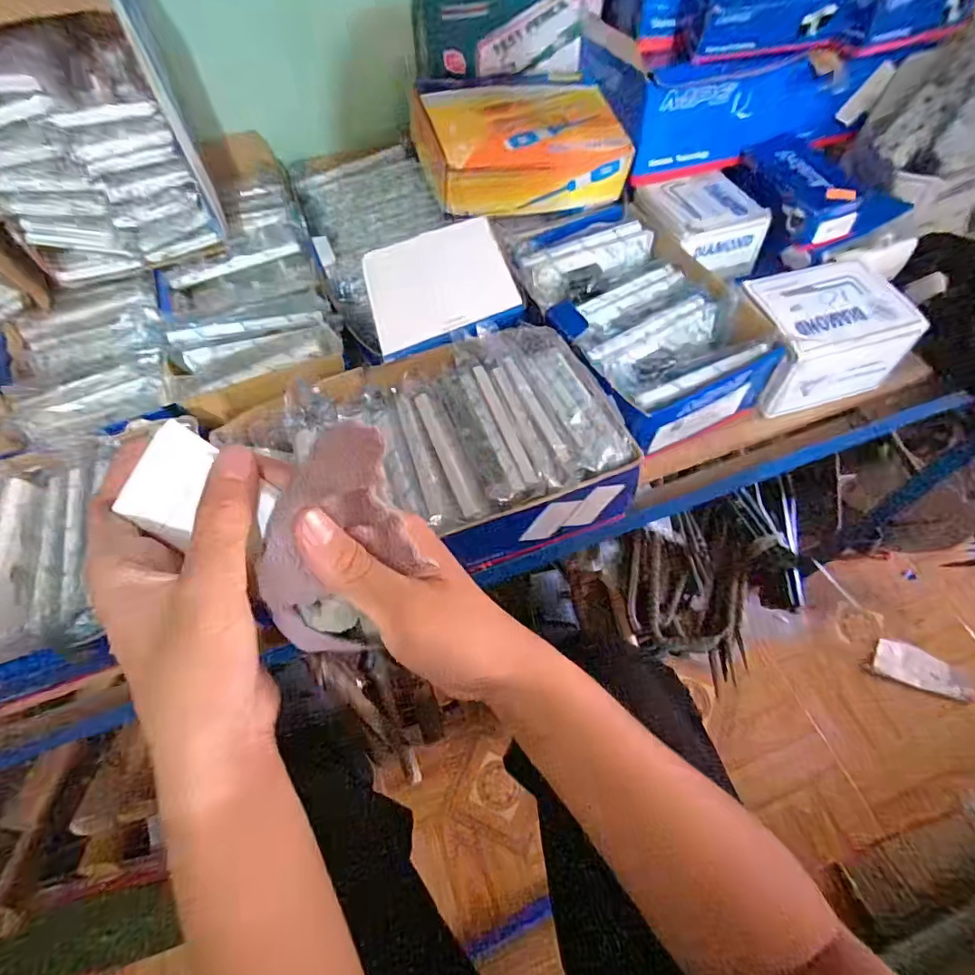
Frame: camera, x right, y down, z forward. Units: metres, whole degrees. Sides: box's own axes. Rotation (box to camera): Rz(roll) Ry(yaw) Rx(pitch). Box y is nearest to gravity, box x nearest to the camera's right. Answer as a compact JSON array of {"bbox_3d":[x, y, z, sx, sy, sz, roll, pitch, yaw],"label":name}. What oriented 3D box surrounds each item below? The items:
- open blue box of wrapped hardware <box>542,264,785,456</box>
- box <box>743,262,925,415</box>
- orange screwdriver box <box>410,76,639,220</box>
[{"bbox_3d":[0.143,-0.116,0.443,0.145,0.066,0.141,-25,61,-11],"label":"open blue box of wrapped hardware"},{"bbox_3d":[0.286,-0.136,0.458,0.117,0.075,0.101,-12,60,-4],"label":"box"},{"bbox_3d":[0.037,-0.328,0.494,0.194,0.076,0.110,-17,60,-7],"label":"orange screwdriver box"}]

